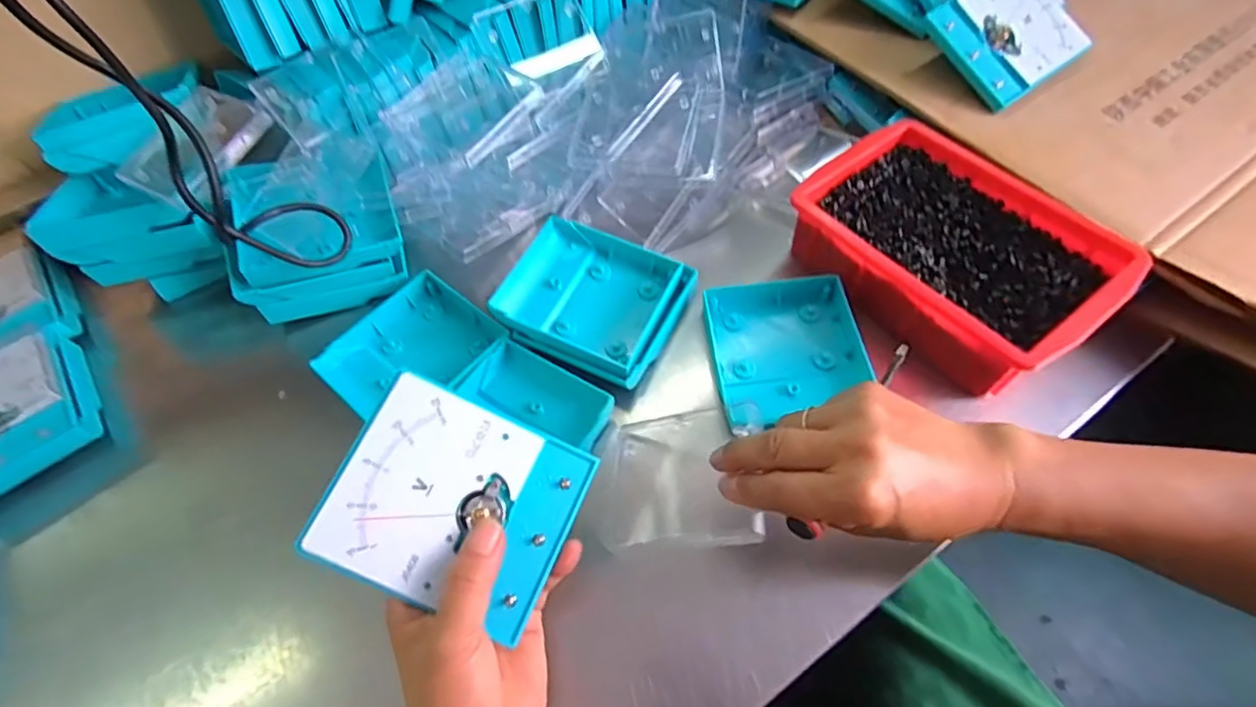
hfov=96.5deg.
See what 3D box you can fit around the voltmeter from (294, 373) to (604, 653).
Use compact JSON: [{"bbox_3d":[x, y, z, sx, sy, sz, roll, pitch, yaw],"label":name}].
[{"bbox_3d":[-0.088,0.077,0.291,0.111,0.037,0.094,26,74,-6],"label":"voltmeter"}]

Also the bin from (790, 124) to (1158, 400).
[{"bbox_3d":[0.237,-0.078,0.419,0.141,0.065,0.202,-33,61,-15],"label":"bin"}]

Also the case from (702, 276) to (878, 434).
[{"bbox_3d":[0.116,-0.005,0.409,0.107,0.024,0.114,-8,57,0],"label":"case"}]

